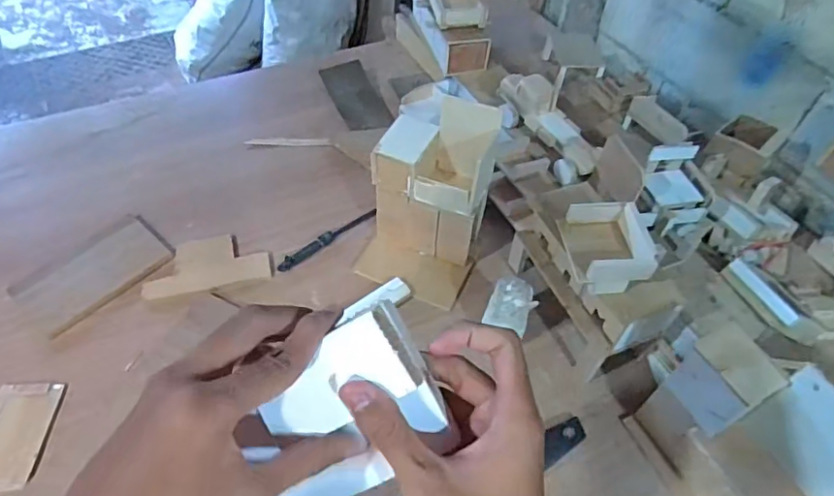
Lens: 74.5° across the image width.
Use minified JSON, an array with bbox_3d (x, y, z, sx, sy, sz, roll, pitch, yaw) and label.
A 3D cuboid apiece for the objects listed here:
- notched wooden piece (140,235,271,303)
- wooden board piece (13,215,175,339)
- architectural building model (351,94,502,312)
[{"bbox_3d":[-0.352,0.025,0.930,0.202,0.012,0.109,-11,51,-13],"label":"notched wooden piece"},{"bbox_3d":[-0.522,0.044,0.903,0.114,0.024,0.218,33,55,22],"label":"wooden board piece"},{"bbox_3d":[0.014,-0.075,0.864,0.179,0.251,0.189,12,50,6],"label":"architectural building model"}]

